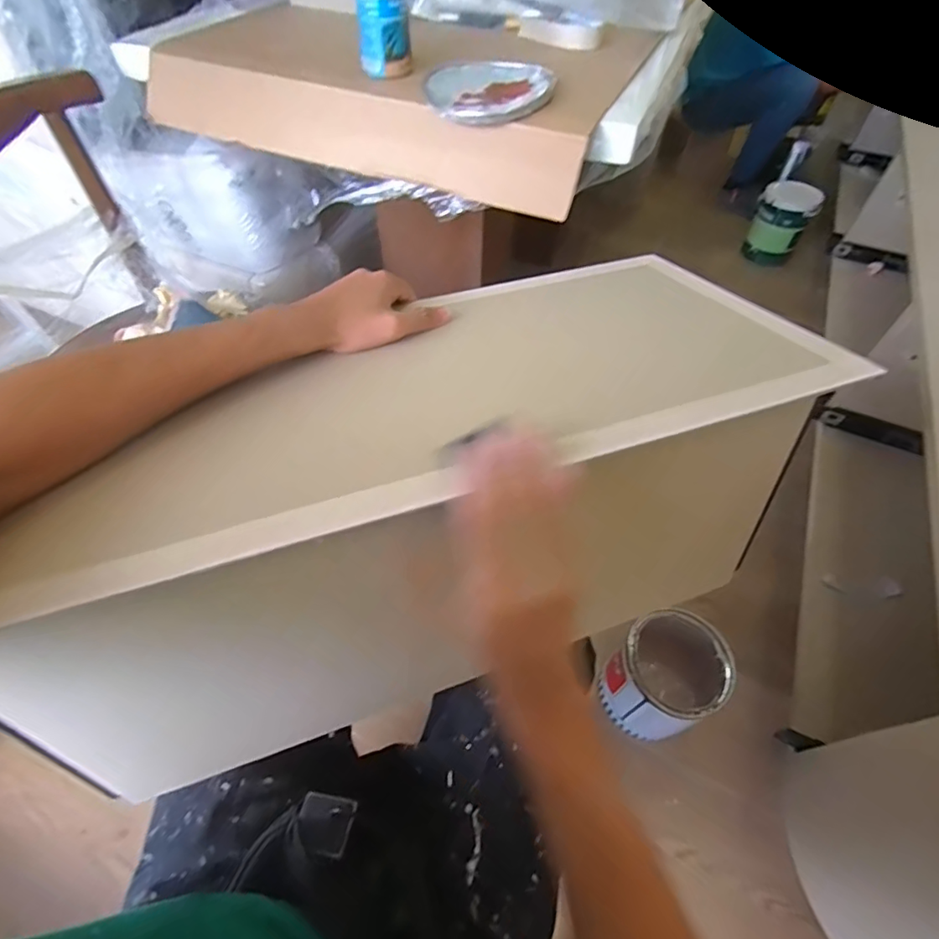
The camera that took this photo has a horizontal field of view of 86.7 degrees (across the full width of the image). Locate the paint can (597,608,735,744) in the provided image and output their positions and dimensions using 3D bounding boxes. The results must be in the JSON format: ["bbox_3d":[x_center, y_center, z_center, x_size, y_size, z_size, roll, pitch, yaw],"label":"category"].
[{"bbox_3d":[0.319,0.344,0.830,0.164,0.181,0.152,0,54,-1],"label":"paint can"}]

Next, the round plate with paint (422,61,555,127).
[{"bbox_3d":[0.025,-0.459,0.595,0.145,0.022,0.161,6,54,4],"label":"round plate with paint"}]

